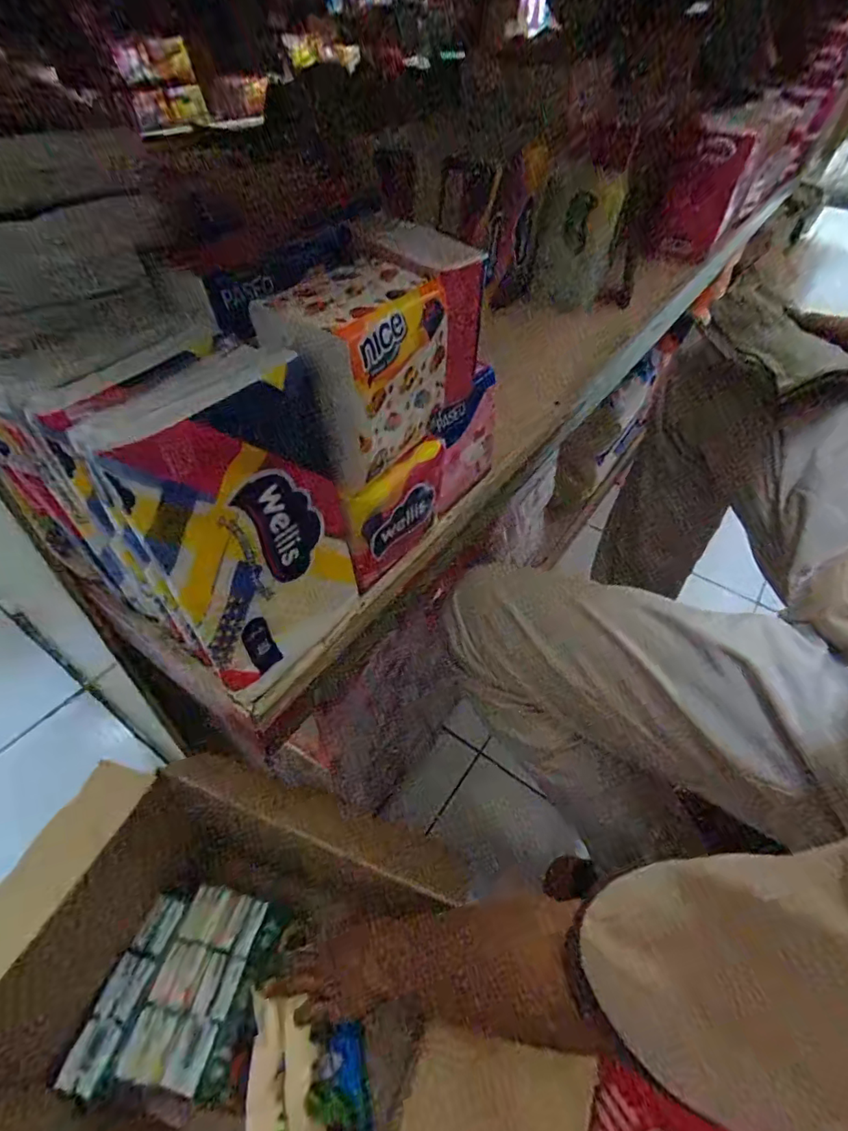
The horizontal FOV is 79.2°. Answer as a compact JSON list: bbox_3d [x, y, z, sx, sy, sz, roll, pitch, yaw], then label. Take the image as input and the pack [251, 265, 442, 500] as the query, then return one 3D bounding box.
[{"bbox_3d":[-0.037,-0.113,0.300,0.058,0.090,0.104,30,53,21],"label":"pack"}]

